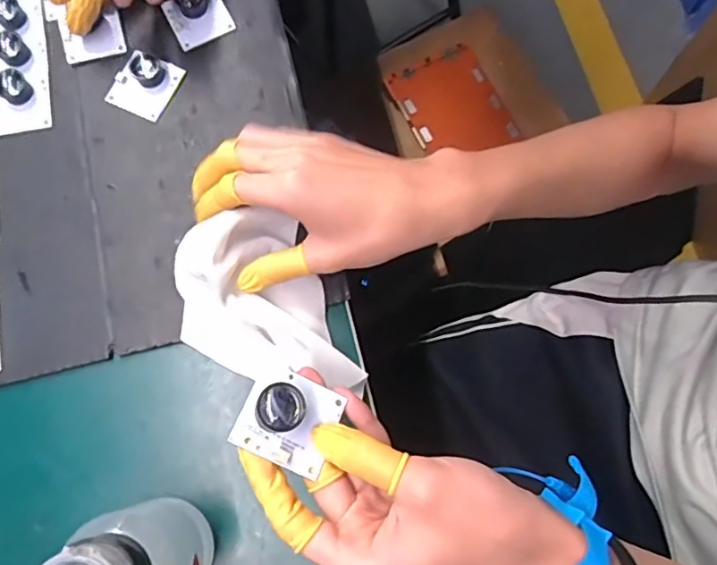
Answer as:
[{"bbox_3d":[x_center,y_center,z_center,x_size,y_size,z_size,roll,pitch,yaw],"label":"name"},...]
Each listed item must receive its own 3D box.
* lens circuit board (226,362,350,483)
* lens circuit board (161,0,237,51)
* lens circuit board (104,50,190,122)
[{"bbox_3d":[-0.033,0.064,0.274,0.045,0.018,0.042,32,59,-6],"label":"lens circuit board"},{"bbox_3d":[-0.123,-0.206,0.433,0.044,0.015,0.044,-26,78,-7],"label":"lens circuit board"},{"bbox_3d":[-0.159,-0.149,0.421,0.043,0.012,0.046,26,77,5],"label":"lens circuit board"}]

